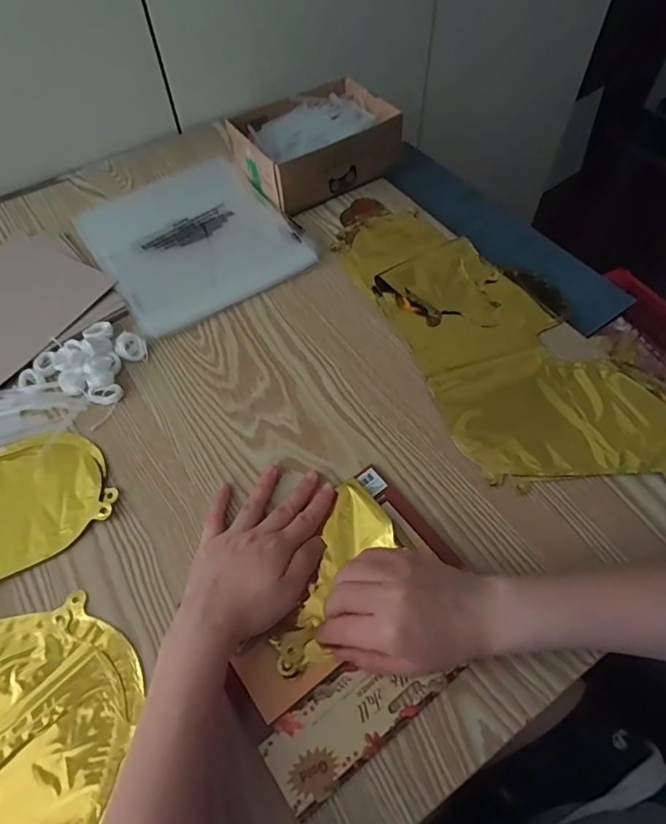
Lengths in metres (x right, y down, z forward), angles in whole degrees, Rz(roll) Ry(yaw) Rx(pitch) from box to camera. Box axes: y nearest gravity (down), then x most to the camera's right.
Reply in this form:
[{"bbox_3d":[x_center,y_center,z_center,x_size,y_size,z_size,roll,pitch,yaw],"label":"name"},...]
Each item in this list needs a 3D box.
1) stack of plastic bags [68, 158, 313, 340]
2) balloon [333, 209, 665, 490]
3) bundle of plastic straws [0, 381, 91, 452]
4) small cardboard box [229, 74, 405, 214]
[{"bbox_3d":[-0.170,-0.208,0.612,0.206,0.014,0.239,-30,62,-17],"label":"stack of plastic bags"},{"bbox_3d":[0.165,-0.086,0.526,0.203,0.015,0.398,-23,60,-13],"label":"balloon"},{"bbox_3d":[-0.304,0.007,0.482,0.143,0.009,0.061,-15,58,-8],"label":"bundle of plastic straws"},{"bbox_3d":[-0.022,-0.338,0.653,0.190,0.060,0.141,-27,61,-15],"label":"small cardboard box"}]

